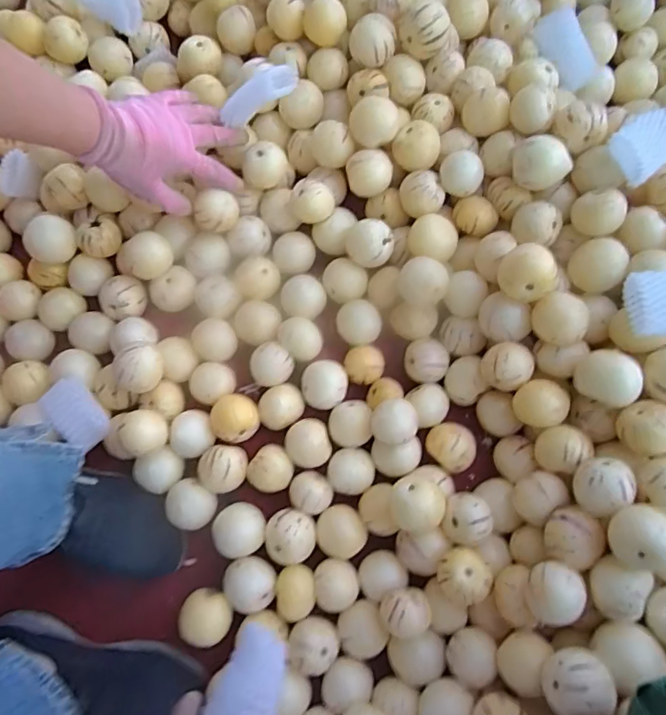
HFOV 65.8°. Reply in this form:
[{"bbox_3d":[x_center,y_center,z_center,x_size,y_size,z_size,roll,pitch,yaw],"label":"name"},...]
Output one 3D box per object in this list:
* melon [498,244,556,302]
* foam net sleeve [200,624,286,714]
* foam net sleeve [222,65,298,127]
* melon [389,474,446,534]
[{"bbox_3d":[0.182,-0.078,0.486,0.053,0.049,0.043,38,80,10],"label":"melon"},{"bbox_3d":[-0.055,0.226,0.346,0.047,0.028,0.071,6,50,22],"label":"foam net sleeve"},{"bbox_3d":[-0.074,-0.268,0.527,0.084,0.036,0.028,-22,75,23],"label":"foam net sleeve"},{"bbox_3d":[0.078,0.137,0.484,0.051,0.054,0.050,0,76,1],"label":"melon"}]

